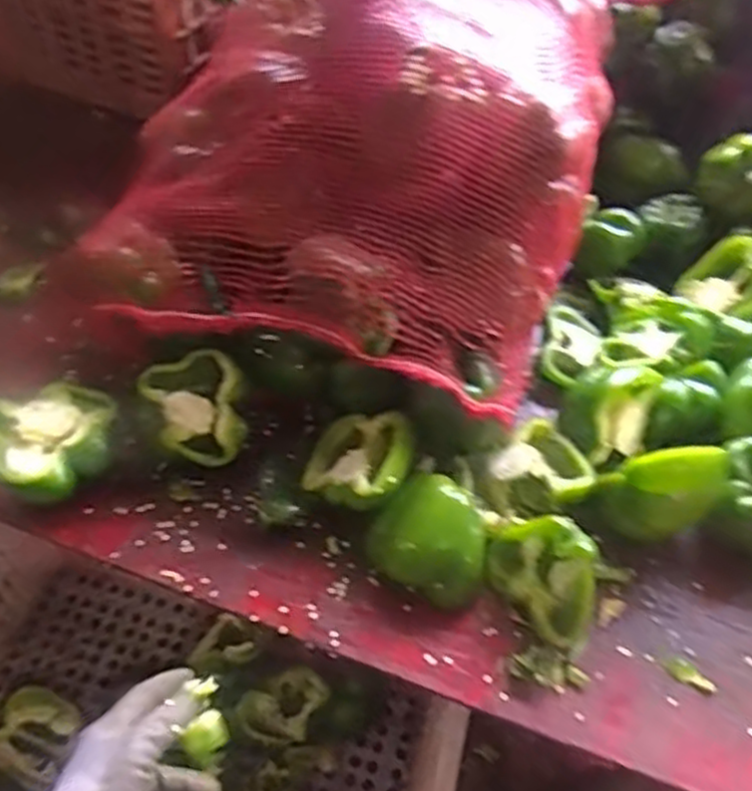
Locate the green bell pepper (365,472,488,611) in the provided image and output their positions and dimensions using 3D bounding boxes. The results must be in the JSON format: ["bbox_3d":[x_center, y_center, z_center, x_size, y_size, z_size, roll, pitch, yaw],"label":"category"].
[{"bbox_3d":[0.040,0.101,0.544,0.089,0.053,0.075,22,53,13],"label":"green bell pepper"}]

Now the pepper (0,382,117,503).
[{"bbox_3d":[-0.243,0.039,0.575,0.092,0.057,0.086,2,51,-3],"label":"pepper"}]

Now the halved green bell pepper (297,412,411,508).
[{"bbox_3d":[-0.014,0.046,0.574,0.076,0.050,0.088,14,52,7],"label":"halved green bell pepper"}]

